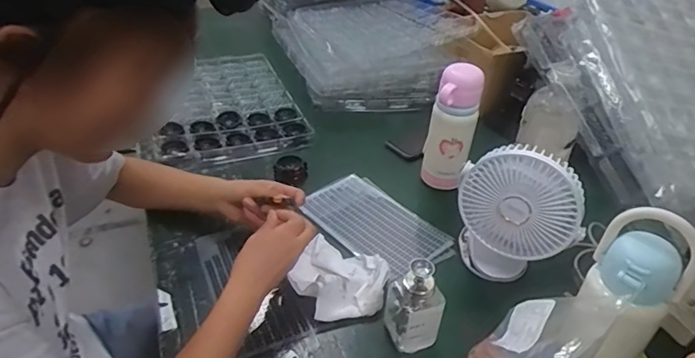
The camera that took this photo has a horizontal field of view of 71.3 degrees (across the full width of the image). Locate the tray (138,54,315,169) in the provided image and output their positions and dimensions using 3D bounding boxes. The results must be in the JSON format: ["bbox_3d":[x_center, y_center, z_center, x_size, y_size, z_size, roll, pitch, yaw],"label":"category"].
[{"bbox_3d":[-0.289,-0.170,1.072,0.320,0.027,0.491,-13,39,-19],"label":"tray"}]

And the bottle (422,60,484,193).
[{"bbox_3d":[0.169,-0.082,0.790,0.076,0.201,0.058,11,37,12],"label":"bottle"}]

